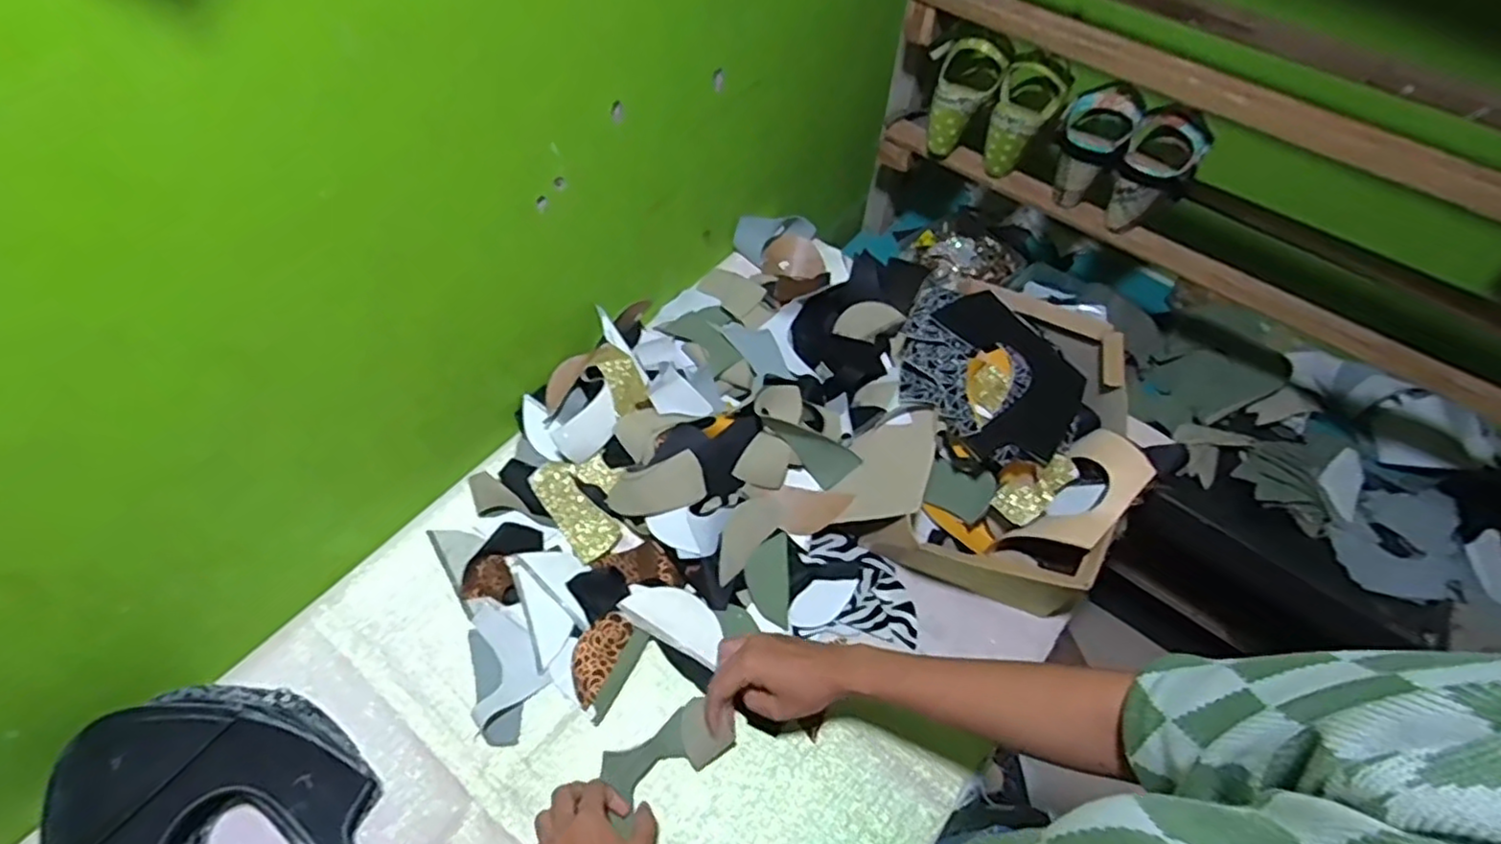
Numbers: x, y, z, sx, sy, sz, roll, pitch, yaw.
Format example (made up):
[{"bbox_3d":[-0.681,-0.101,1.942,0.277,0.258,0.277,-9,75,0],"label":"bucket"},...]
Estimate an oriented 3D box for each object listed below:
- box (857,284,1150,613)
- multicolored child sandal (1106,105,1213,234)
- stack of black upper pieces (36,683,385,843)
[{"bbox_3d":[0.262,0.015,0.735,0.260,0.132,0.334,11,56,5],"label":"box"},{"bbox_3d":[0.487,-0.304,0.820,0.083,0.132,0.083,32,60,18],"label":"multicolored child sandal"},{"bbox_3d":[-0.428,0.320,0.538,0.245,0.100,0.193,39,62,21],"label":"stack of black upper pieces"}]

